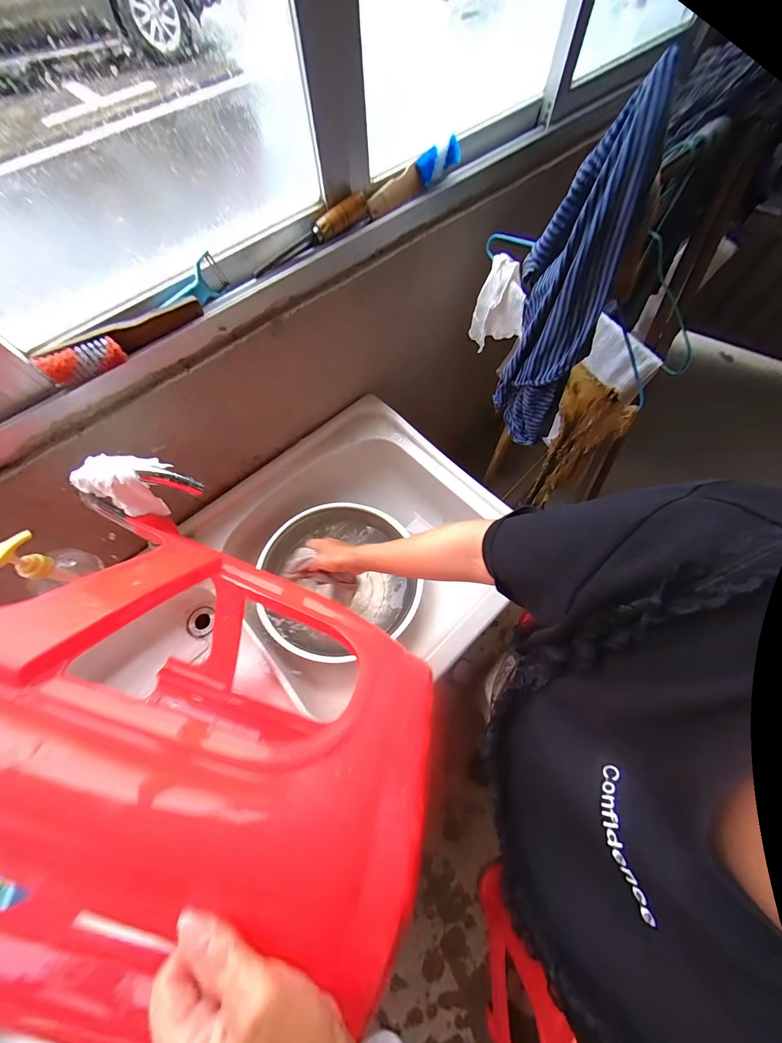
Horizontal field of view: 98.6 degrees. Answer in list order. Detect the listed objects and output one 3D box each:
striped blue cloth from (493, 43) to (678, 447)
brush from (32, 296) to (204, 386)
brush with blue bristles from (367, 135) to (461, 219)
[{"bbox_3d":[0.228,-0.285,0.459,0.124,0.374,0.113,27,69,12],"label":"striped blue cloth"},{"bbox_3d":[-0.361,-0.251,0.461,0.213,0.042,0.030,-36,70,-14],"label":"brush"},{"bbox_3d":[0.048,-0.617,0.609,0.216,0.050,0.042,-37,70,-1],"label":"brush with blue bristles"}]

